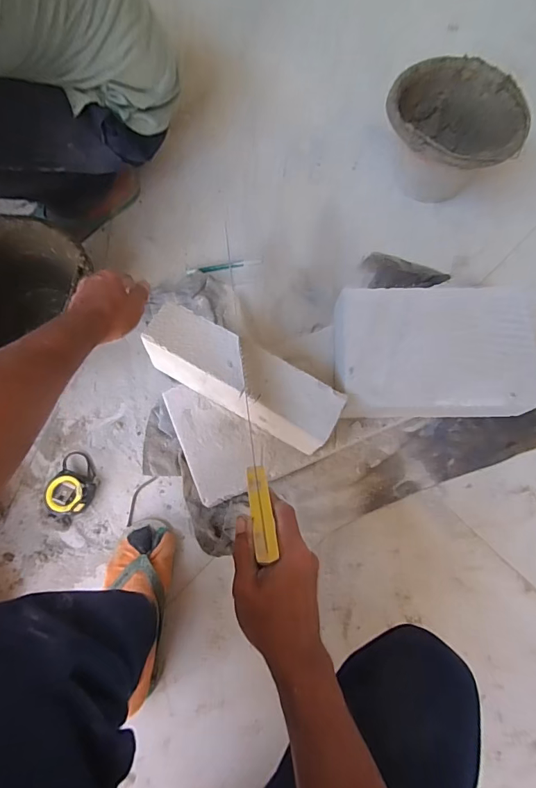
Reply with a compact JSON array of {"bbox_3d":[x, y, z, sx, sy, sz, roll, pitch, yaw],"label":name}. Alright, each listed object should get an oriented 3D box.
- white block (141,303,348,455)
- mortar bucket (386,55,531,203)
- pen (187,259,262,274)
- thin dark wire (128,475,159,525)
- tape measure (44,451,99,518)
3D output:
[{"bbox_3d":[-0.040,-0.022,0.618,0.295,0.060,0.094,31,76,7],"label":"white block"},{"bbox_3d":[0.349,-0.506,0.856,0.241,0.160,0.237,0,74,-1],"label":"mortar bucket"},{"bbox_3d":[-0.086,-0.257,0.860,0.152,0.006,0.014,-9,75,-3],"label":"pen"},{"bbox_3d":[-0.224,0.181,0.743,0.023,0.004,0.091,25,75,6],"label":"thin dark wire"},{"bbox_3d":[-0.330,0.152,0.722,0.067,0.047,0.108,10,74,2],"label":"tape measure"}]

